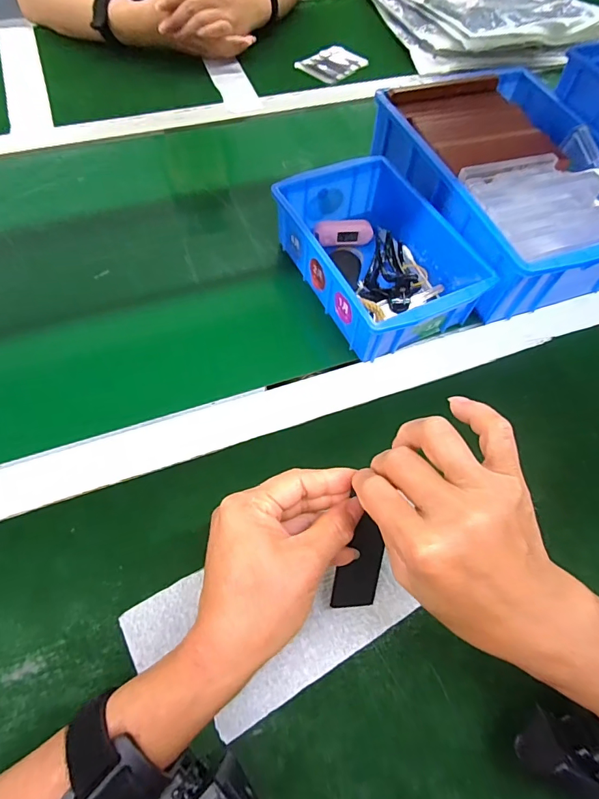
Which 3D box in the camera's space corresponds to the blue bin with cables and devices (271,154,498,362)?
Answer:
[{"bbox_3d":[0.072,-0.140,0.420,0.127,0.063,0.194,-24,66,-16],"label":"blue bin with cables and devices"}]

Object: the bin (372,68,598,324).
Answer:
[{"bbox_3d":[0.224,-0.226,0.462,0.208,0.084,0.284,-17,64,-13],"label":"bin"}]

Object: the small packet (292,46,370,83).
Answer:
[{"bbox_3d":[0.048,-0.506,0.651,0.078,0.009,0.090,41,71,18],"label":"small packet"}]

